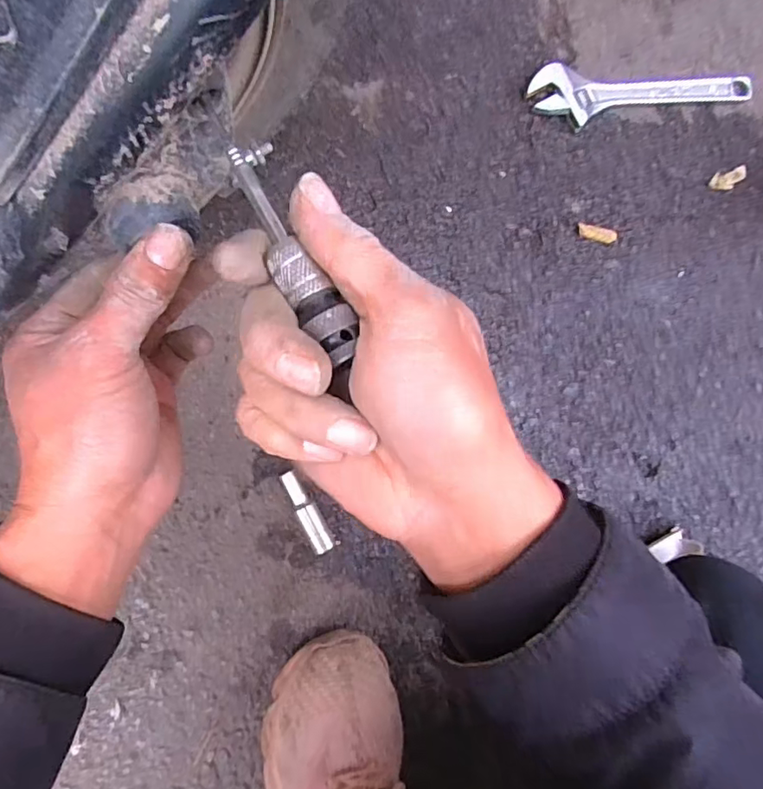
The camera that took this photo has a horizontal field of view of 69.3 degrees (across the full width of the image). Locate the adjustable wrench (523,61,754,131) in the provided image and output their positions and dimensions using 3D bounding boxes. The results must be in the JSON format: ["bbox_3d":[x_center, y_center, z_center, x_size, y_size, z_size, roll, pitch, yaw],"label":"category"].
[{"bbox_3d":[0.263,-0.294,0.555,0.233,0.016,0.056,-1,89,-8],"label":"adjustable wrench"}]

